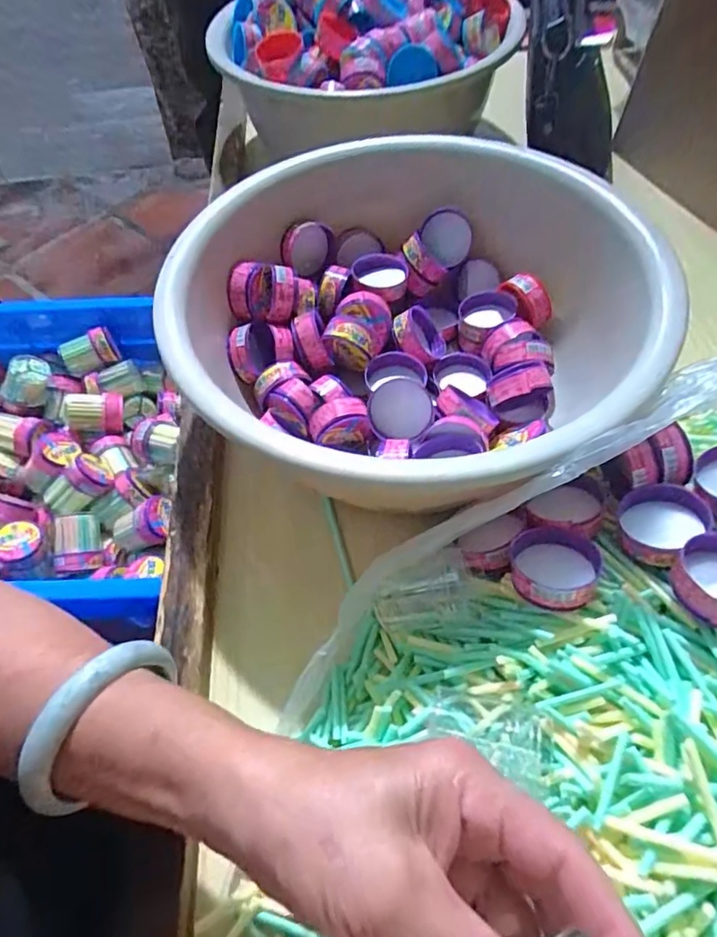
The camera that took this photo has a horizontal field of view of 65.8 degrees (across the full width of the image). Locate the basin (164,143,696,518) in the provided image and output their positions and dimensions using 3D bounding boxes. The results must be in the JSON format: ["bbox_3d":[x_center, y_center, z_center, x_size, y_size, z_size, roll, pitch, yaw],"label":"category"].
[{"bbox_3d":[0.028,-0.090,0.368,0.287,0.105,0.302,-1,55,1],"label":"basin"}]

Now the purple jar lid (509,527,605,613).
[{"bbox_3d":[0.100,0.051,0.283,0.042,0.018,0.042,-6,34,4],"label":"purple jar lid"}]

